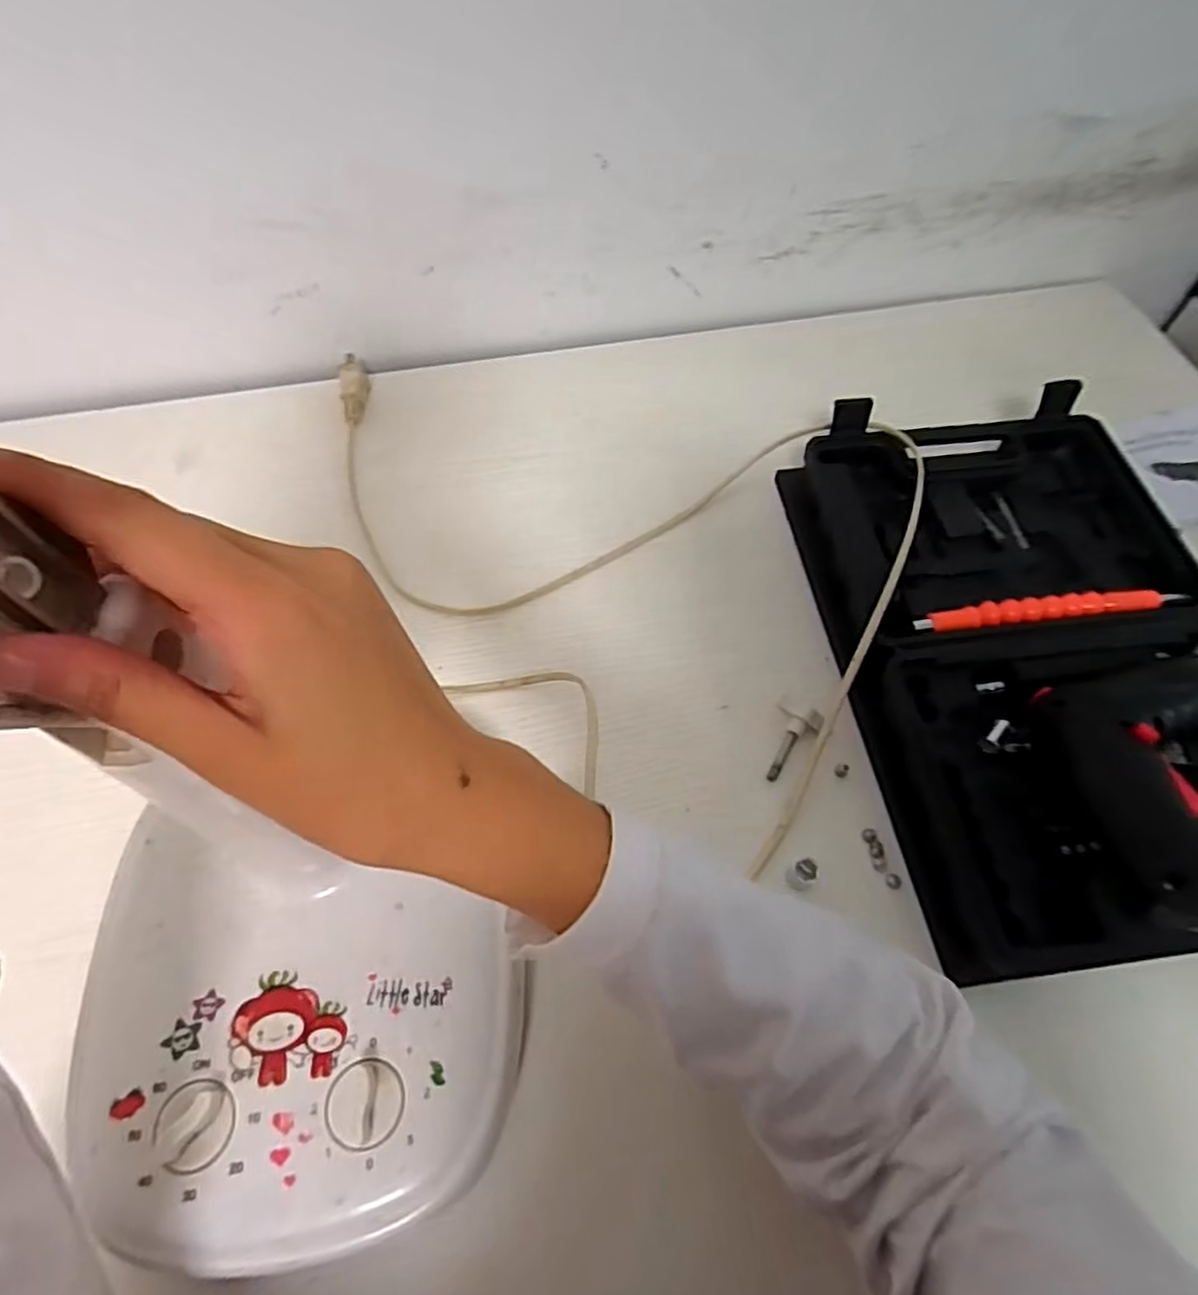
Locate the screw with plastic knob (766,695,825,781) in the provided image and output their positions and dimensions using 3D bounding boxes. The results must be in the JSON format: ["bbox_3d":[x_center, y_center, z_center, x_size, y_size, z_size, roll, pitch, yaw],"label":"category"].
[{"bbox_3d":[0.109,0.054,0.399,0.026,0.010,0.048,24,75,12],"label":"screw with plastic knob"}]

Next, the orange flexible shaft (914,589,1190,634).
[{"bbox_3d":[0.268,-0.024,0.419,0.157,0.012,0.017,-6,60,-4],"label":"orange flexible shaft"}]

